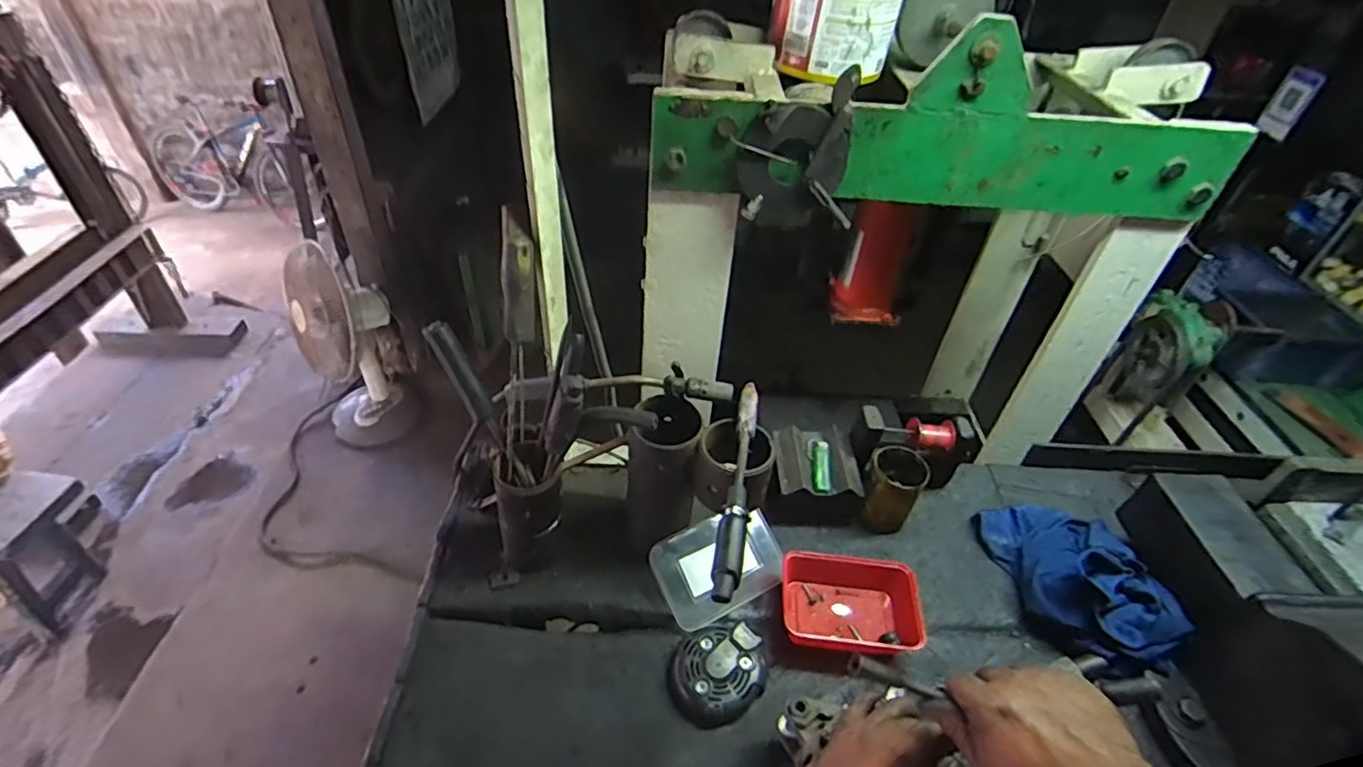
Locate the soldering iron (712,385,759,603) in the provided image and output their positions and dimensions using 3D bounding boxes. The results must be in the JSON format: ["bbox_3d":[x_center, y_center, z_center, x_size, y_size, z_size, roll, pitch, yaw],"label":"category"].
[{"bbox_3d":[0.065,0.103,0.682,0.028,0.031,0.282,10,42,5],"label":"soldering iron"}]

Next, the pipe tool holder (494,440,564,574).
[{"bbox_3d":[-0.193,0.165,0.808,0.085,0.178,0.071,-11,44,-17],"label":"pipe tool holder"}]

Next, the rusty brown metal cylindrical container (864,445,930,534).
[{"bbox_3d":[0.306,0.156,0.912,0.078,0.103,0.077,3,42,-2],"label":"rusty brown metal cylindrical container"}]

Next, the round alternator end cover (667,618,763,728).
[{"bbox_3d":[0.047,0.346,0.753,0.120,0.032,0.100,-30,52,-33],"label":"round alternator end cover"}]

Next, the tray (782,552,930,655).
[{"bbox_3d":[0.221,0.292,0.812,0.172,0.067,0.129,5,42,0],"label":"tray"}]

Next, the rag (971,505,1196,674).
[{"bbox_3d":[0.542,0.254,0.841,0.173,0.102,0.249,1,42,-4],"label":"rag"}]

